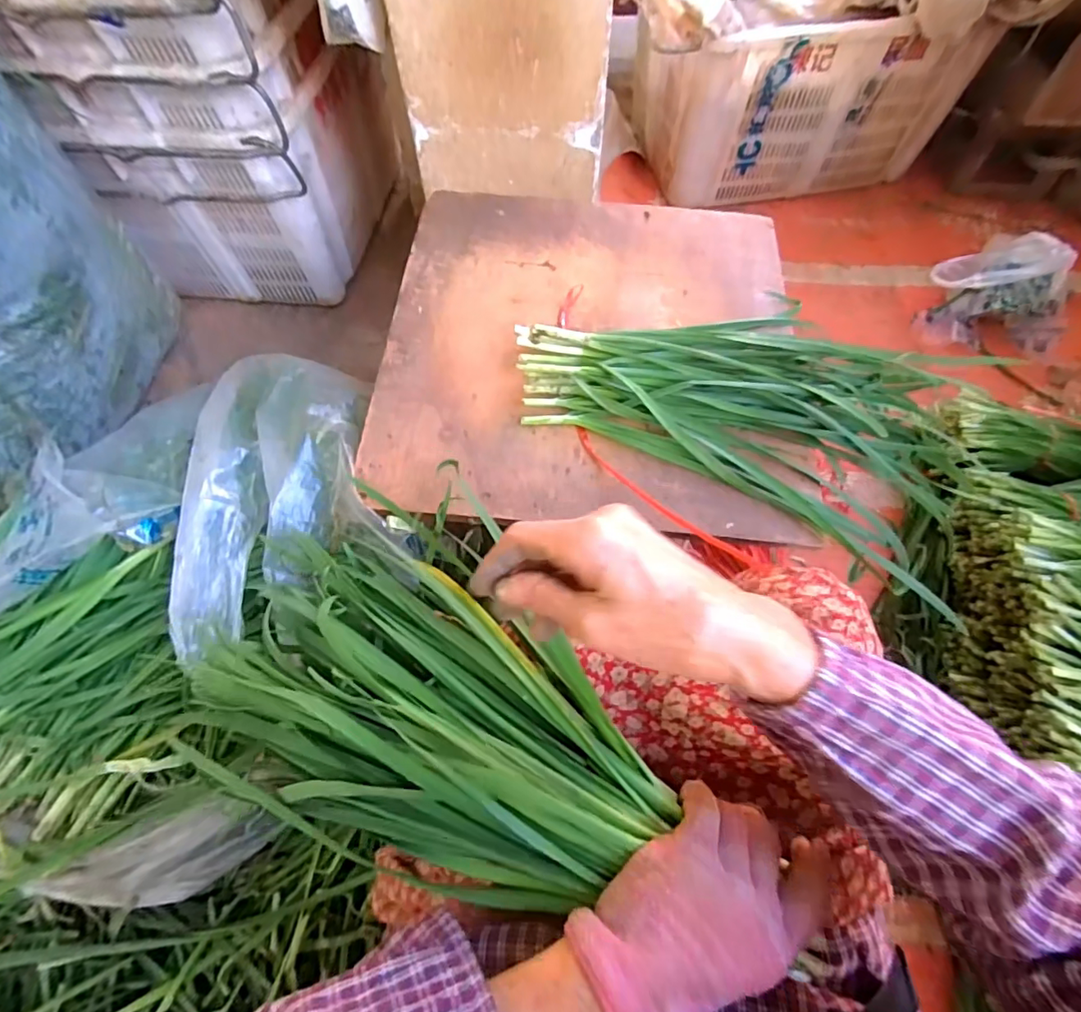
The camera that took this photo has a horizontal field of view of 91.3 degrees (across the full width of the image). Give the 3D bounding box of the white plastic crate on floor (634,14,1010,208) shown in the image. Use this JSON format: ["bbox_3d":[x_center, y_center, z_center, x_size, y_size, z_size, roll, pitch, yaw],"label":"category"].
[{"bbox_3d":[0.537,-0.907,1.149,0.607,0.319,0.365,-4,63,-1],"label":"white plastic crate on floor"}]

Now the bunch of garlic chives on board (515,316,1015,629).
[{"bbox_3d":[0.201,-0.108,0.519,0.431,0.078,0.241,22,65,11],"label":"bunch of garlic chives on board"}]

